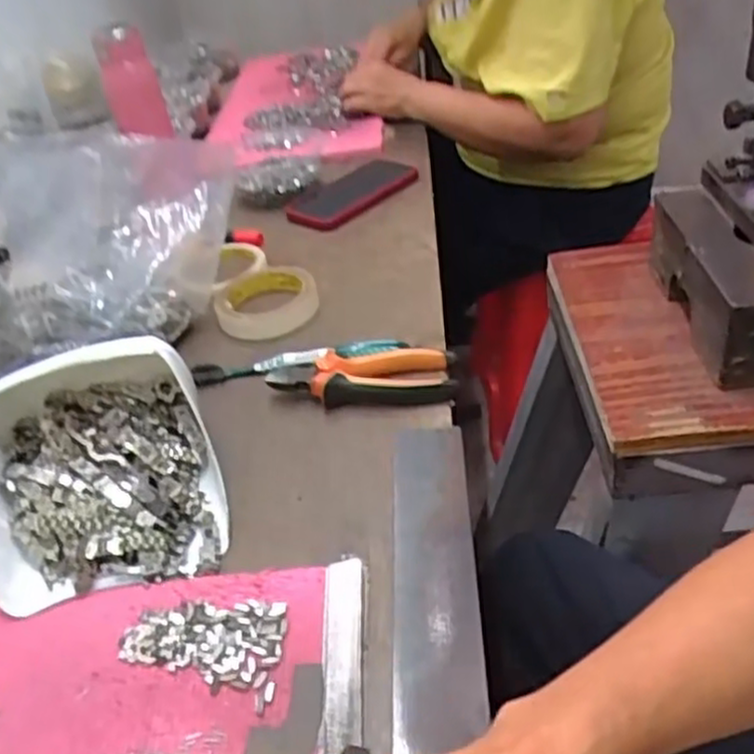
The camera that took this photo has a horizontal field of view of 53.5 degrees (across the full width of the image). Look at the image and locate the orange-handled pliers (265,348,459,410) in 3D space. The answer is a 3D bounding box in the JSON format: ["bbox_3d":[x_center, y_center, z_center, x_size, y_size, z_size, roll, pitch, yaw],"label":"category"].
[{"bbox_3d":[-0.011,-0.001,0.601,0.146,0.021,0.056,-1,38,9],"label":"orange-handled pliers"}]

